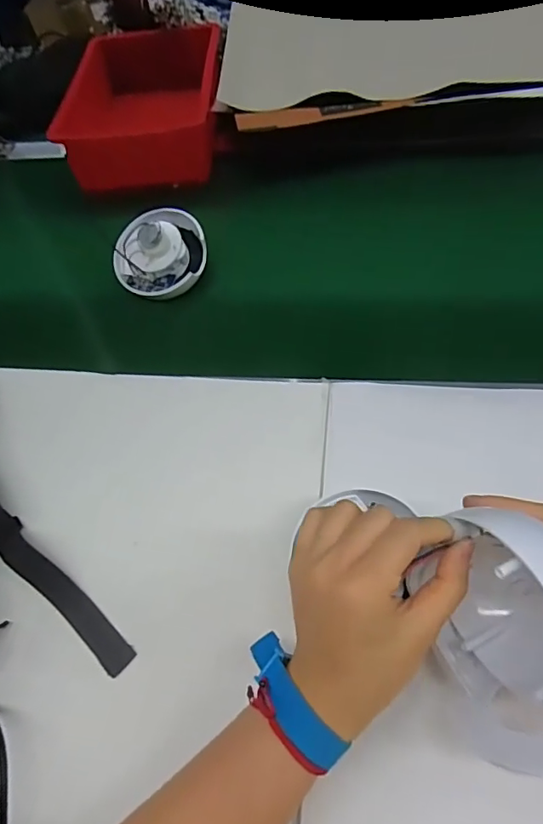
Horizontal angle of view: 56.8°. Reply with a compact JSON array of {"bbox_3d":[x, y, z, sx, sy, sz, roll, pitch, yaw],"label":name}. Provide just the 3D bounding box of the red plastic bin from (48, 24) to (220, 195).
[{"bbox_3d":[-0.185,-0.447,0.731,0.215,0.095,0.264,0,57,3],"label":"red plastic bin"}]

